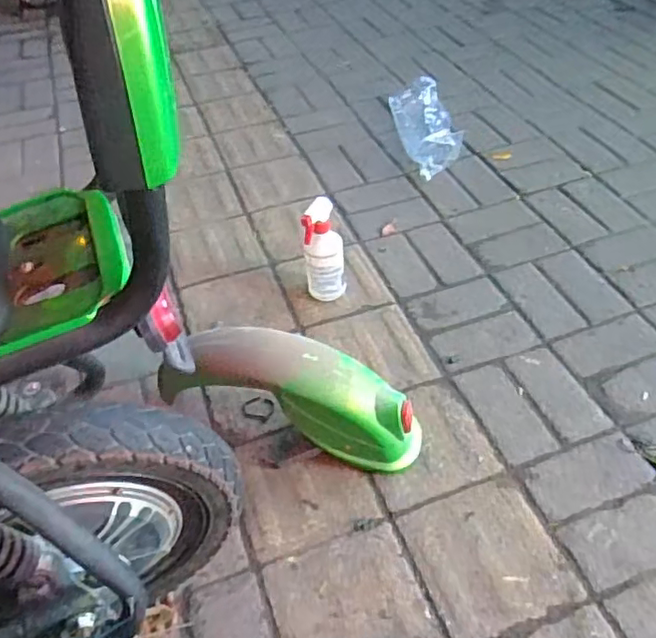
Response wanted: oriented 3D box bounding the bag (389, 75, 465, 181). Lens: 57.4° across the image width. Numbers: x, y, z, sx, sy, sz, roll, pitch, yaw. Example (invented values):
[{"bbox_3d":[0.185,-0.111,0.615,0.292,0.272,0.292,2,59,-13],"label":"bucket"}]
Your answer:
[{"bbox_3d":[0.255,-0.506,1.562,0.139,0.060,0.396,-6,46,-5],"label":"bag"}]

